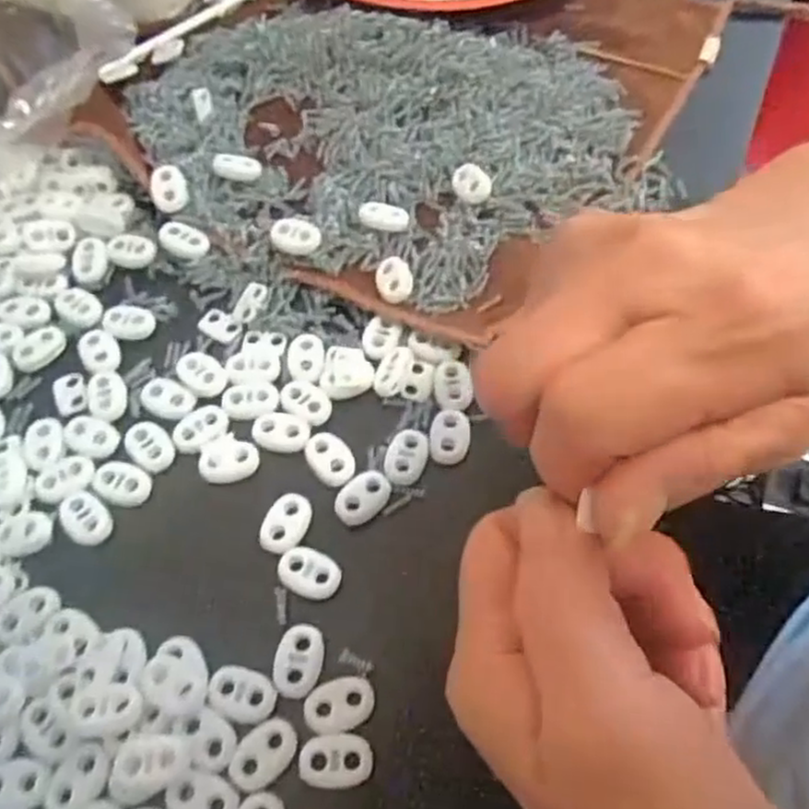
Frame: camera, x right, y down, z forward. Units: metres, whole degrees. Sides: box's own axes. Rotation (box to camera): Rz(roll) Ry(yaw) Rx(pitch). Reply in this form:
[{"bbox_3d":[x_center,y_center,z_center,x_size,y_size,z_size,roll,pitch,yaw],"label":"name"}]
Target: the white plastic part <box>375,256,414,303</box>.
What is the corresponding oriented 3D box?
[{"bbox_3d":[-0.005,-0.054,0.317,0.015,0.007,0.022,-13,60,-6],"label":"white plastic part"}]

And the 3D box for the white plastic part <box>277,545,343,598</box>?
[{"bbox_3d":[-0.033,0.058,0.258,0.022,0.004,0.015,18,62,12],"label":"white plastic part"}]

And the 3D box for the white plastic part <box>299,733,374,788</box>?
[{"bbox_3d":[-0.021,0.109,0.228,0.022,0.004,0.015,-4,60,0],"label":"white plastic part"}]

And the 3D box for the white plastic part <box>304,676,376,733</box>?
[{"bbox_3d":[-0.021,0.096,0.237,0.022,0.004,0.015,-12,60,-5],"label":"white plastic part"}]

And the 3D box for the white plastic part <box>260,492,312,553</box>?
[{"bbox_3d":[-0.043,0.043,0.269,0.017,0.004,0.023,13,61,9],"label":"white plastic part"}]

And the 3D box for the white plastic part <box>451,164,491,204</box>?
[{"bbox_3d":[0.031,-0.103,0.343,0.018,0.009,0.019,4,60,4],"label":"white plastic part"}]

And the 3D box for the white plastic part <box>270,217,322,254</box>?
[{"bbox_3d":[-0.048,-0.074,0.325,0.022,0.004,0.015,8,90,6],"label":"white plastic part"}]

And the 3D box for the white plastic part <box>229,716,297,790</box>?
[{"bbox_3d":[-0.044,0.108,0.230,0.022,0.004,0.016,-37,66,-18],"label":"white plastic part"}]

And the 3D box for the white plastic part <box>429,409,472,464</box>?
[{"bbox_3d":[0.017,0.012,0.284,0.015,0.004,0.022,6,60,5],"label":"white plastic part"}]

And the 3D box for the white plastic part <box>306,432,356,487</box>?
[{"bbox_3d":[-0.029,0.019,0.280,0.015,0.004,0.025,-36,65,-18],"label":"white plastic part"}]

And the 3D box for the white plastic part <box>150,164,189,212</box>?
[{"bbox_3d":[-0.108,-0.100,0.341,0.016,0.004,0.022,-9,79,-11],"label":"white plastic part"}]

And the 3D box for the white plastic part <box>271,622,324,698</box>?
[{"bbox_3d":[-0.035,0.084,0.243,0.016,0.004,0.022,3,60,4],"label":"white plastic part"}]

